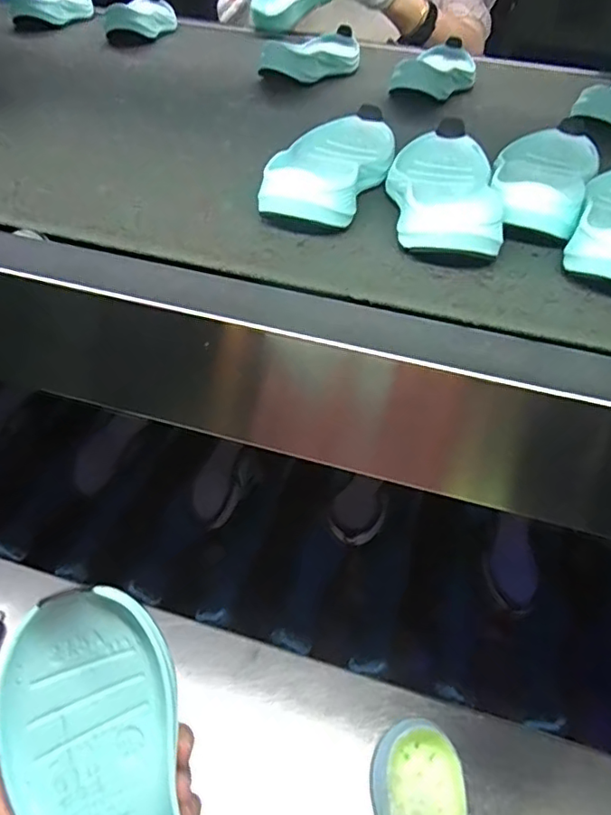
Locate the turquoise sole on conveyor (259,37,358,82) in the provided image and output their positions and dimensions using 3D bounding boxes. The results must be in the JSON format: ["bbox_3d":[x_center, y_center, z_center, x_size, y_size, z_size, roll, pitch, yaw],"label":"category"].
[{"bbox_3d":[0.019,-0.440,0.694,0.072,0.035,0.180,18,44,19],"label":"turquoise sole on conveyor"}]

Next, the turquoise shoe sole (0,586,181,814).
[{"bbox_3d":[-0.089,0.181,0.253,0.074,0.019,0.184,-15,77,-19],"label":"turquoise shoe sole"}]

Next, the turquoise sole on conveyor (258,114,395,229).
[{"bbox_3d":[0.023,-0.188,0.432,0.078,0.040,0.180,12,43,7],"label":"turquoise sole on conveyor"}]

